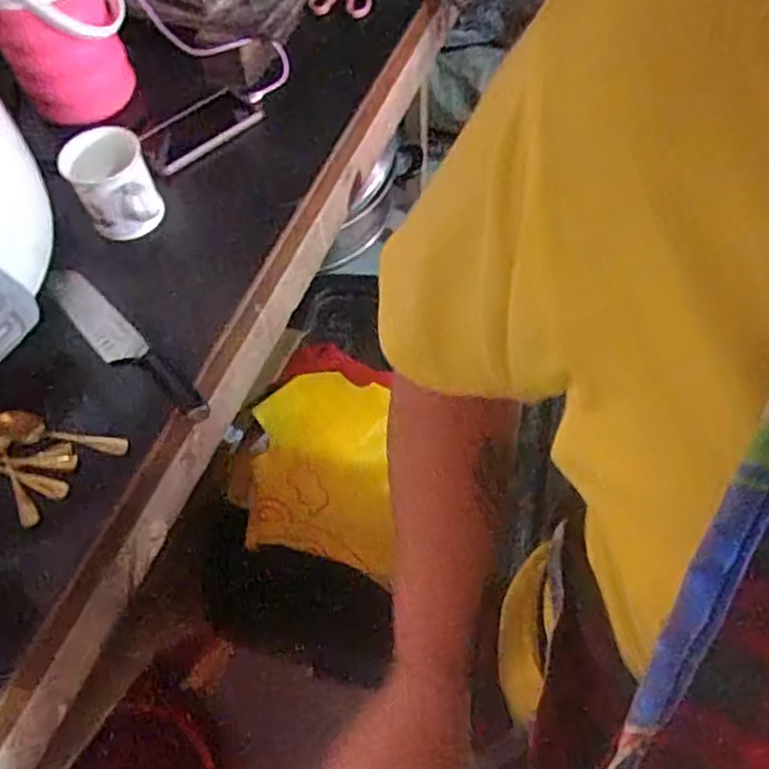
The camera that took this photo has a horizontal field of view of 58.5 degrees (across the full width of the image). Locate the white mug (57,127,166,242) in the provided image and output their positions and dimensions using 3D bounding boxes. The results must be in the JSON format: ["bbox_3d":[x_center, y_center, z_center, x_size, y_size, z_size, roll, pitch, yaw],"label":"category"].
[{"bbox_3d":[-0.313,-0.229,0.800,0.087,0.113,0.076,-24,61,-10],"label":"white mug"}]

